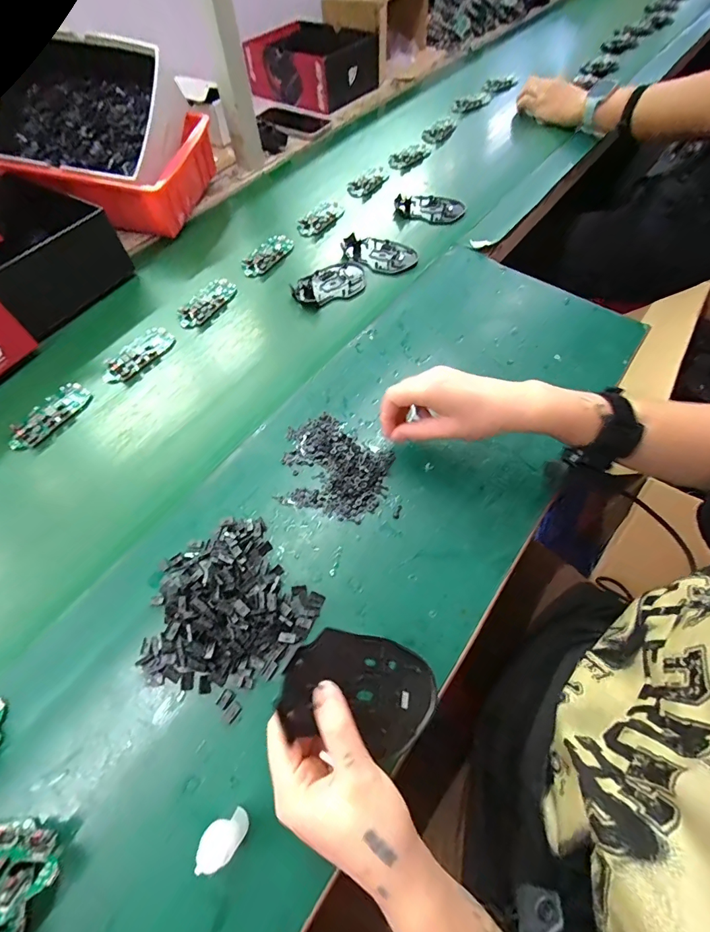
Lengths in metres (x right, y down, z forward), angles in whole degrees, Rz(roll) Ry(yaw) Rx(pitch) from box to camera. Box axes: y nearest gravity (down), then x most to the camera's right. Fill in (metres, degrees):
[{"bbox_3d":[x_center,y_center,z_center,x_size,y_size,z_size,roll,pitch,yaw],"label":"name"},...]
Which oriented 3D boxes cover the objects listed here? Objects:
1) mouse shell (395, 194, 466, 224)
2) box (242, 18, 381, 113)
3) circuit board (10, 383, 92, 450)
[{"bbox_3d":[0.124,-0.431,0.673,0.111,0.015,0.069,19,62,10],"label":"mouse shell"},{"bbox_3d":[-0.101,-0.902,0.899,0.245,0.082,0.218,39,68,21],"label":"box"},{"bbox_3d":[-0.359,-0.061,0.468,0.043,0.013,0.097,27,64,14],"label":"circuit board"}]

